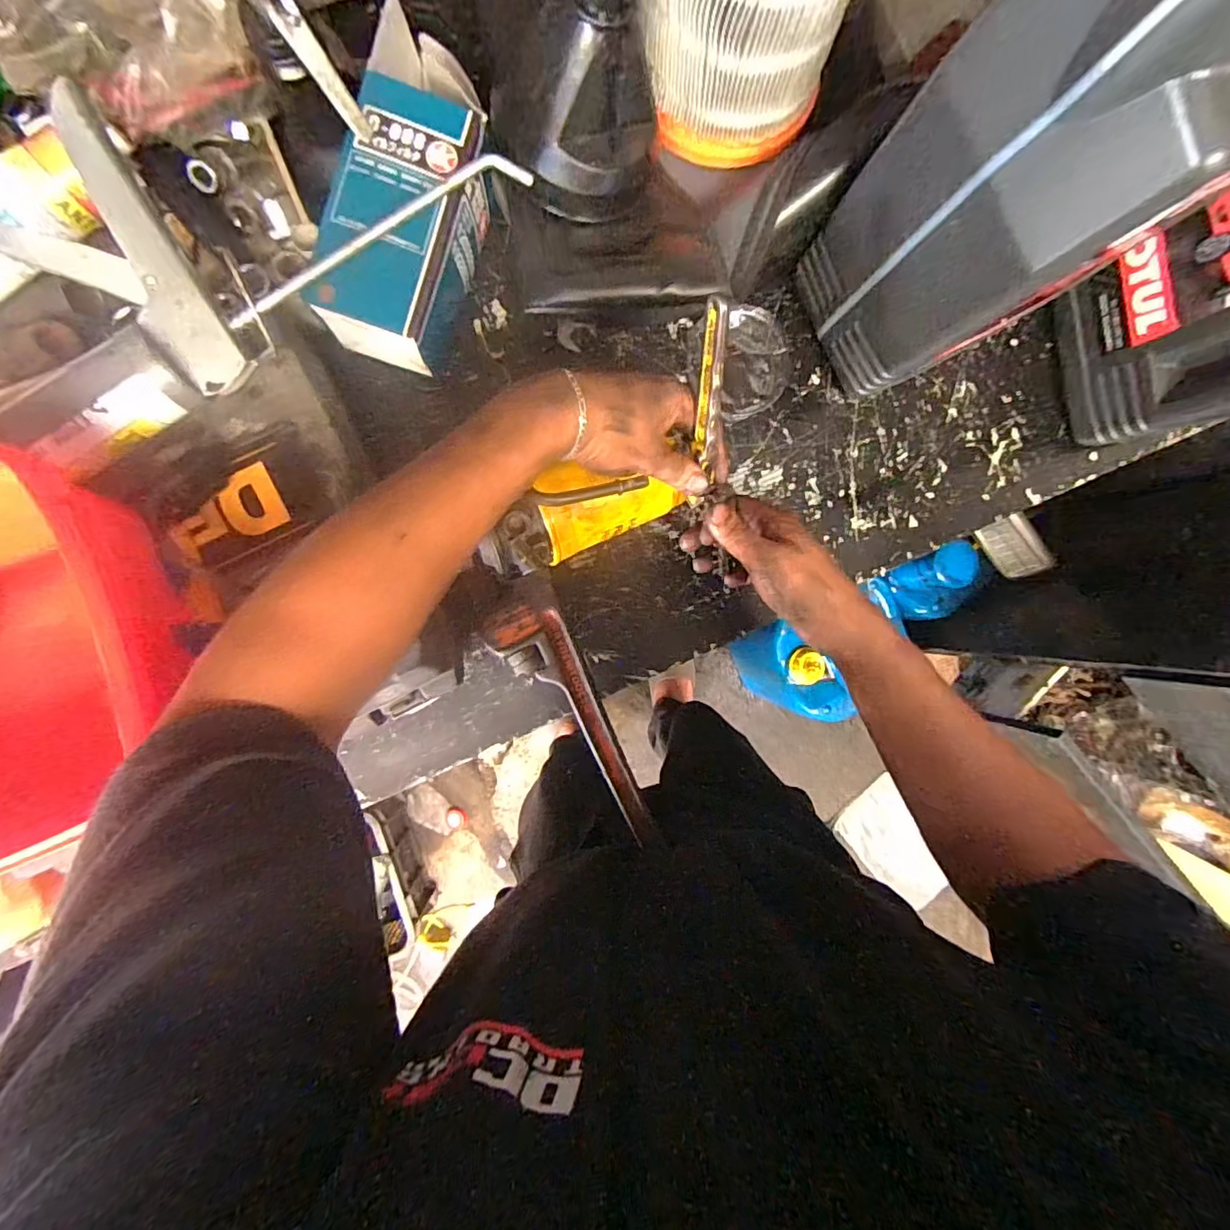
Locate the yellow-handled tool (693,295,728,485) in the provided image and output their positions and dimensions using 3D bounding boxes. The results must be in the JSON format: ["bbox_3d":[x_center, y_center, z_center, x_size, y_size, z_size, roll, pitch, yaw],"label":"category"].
[{"bbox_3d":[0.063,-0.140,0.351,0.016,0.127,0.013,-13,52,-5],"label":"yellow-handled tool"}]

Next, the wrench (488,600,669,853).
[{"bbox_3d":[-0.032,0.100,0.471,0.060,0.032,0.233,-27,94,-4],"label":"wrench"}]

